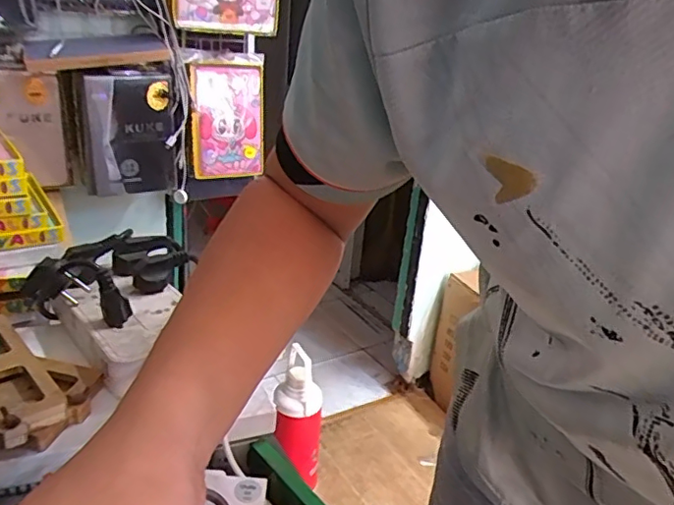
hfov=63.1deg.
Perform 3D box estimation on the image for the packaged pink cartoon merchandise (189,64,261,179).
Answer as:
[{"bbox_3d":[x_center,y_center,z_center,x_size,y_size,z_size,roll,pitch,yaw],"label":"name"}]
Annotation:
[{"bbox_3d":[-0.225,-0.263,1.123,0.156,0.228,0.045,-10,25,-40],"label":"packaged pink cartoon merchandise"}]

